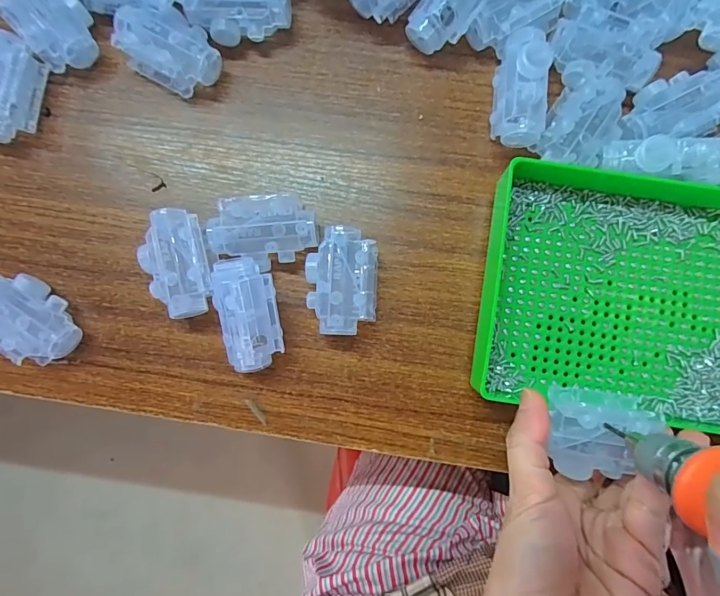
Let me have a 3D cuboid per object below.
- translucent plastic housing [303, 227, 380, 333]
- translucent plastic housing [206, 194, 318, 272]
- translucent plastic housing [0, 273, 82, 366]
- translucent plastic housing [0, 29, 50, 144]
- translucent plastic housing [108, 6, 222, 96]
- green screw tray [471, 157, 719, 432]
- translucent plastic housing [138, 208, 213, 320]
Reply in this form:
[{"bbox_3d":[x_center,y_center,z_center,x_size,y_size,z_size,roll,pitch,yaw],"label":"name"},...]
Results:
[{"bbox_3d":[-0.012,-0.012,0.279,0.045,0.028,0.069,2,86,1],"label":"translucent plastic housing"},{"bbox_3d":[-0.062,-0.044,0.281,0.067,0.028,0.044,-7,86,0],"label":"translucent plastic housing"},{"bbox_3d":[-0.219,0.010,0.273,0.069,0.033,0.040,40,88,3],"label":"translucent plastic housing"},{"bbox_3d":[-0.247,-0.144,0.292,0.038,0.026,0.072,8,86,1],"label":"translucent plastic housing"},{"bbox_3d":[-0.131,-0.170,0.287,0.064,0.025,0.042,27,87,2],"label":"translucent plastic housing"},{"bbox_3d":[0.202,0.001,0.269,0.240,0.031,0.152,7,86,1],"label":"green screw tray"},{"bbox_3d":[-0.118,-0.023,0.279,0.043,0.027,0.071,-12,86,0],"label":"translucent plastic housing"}]

